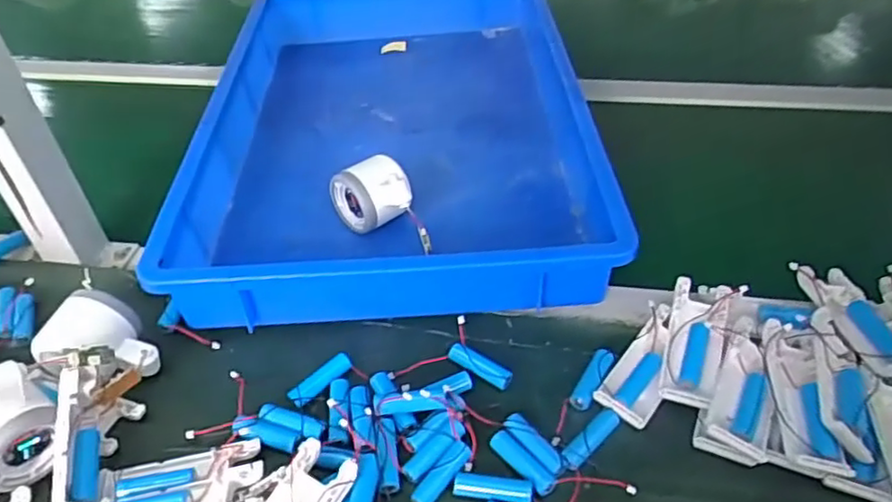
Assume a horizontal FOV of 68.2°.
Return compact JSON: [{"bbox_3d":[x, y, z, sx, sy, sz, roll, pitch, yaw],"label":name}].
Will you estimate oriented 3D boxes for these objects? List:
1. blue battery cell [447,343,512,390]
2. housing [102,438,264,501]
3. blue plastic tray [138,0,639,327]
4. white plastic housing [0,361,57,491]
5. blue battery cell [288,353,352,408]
[{"bbox_3d":[0.025,0.086,0.494,0.052,0.011,0.015,29,52,28],"label":"blue battery cell"},{"bbox_3d":[-0.170,0.154,0.420,0.103,0.022,0.061,-8,44,-7],"label":"housing"},{"bbox_3d":[-0.052,-0.160,0.708,0.359,0.078,0.577,-3,44,-1],"label":"blue plastic tray"},{"bbox_3d":[-0.290,0.113,0.431,0.050,0.074,0.059,31,53,29],"label":"white plastic housing"},{"bbox_3d":[-0.092,0.096,0.489,0.017,0.014,0.054,30,52,28],"label":"blue battery cell"}]

